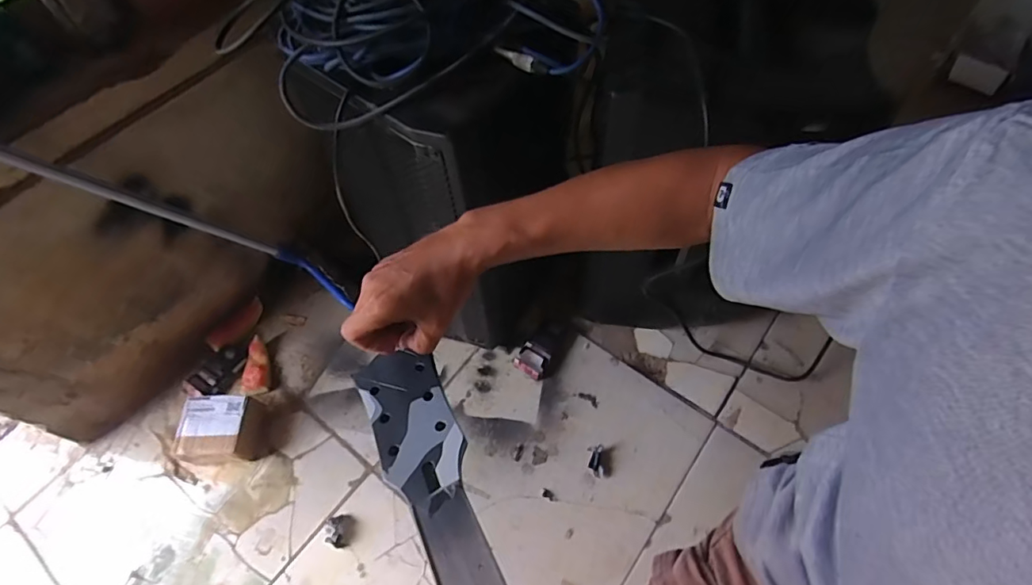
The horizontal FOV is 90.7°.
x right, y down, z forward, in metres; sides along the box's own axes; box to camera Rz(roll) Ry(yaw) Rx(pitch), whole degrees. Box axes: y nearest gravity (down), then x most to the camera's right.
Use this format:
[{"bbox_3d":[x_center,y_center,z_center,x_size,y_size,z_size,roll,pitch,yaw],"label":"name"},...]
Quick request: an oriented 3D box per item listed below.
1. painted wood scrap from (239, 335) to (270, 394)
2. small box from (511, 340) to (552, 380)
[{"bbox_3d":[-0.463,0.131,0.911,0.045,0.028,0.101,-8,59,-2],"label":"painted wood scrap"},{"bbox_3d":[0.030,0.122,0.904,0.058,0.032,0.056,33,66,20],"label":"small box"}]

